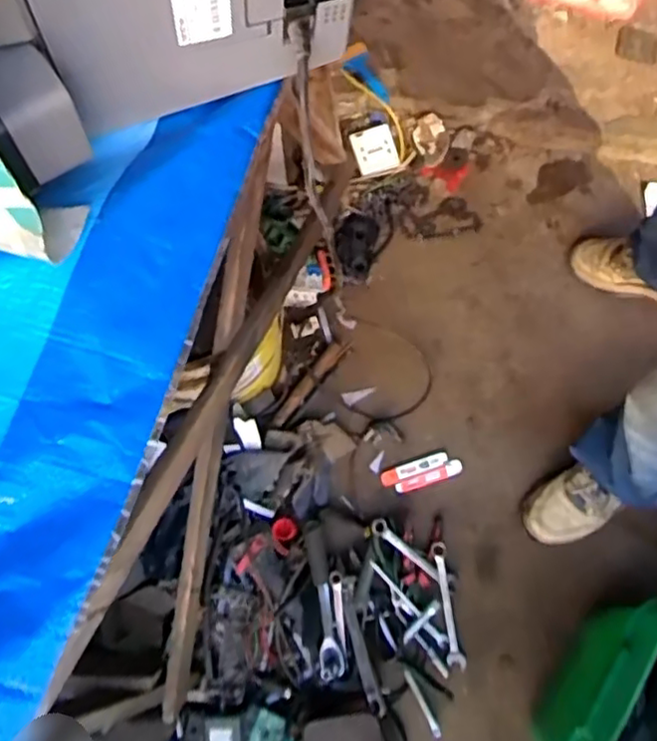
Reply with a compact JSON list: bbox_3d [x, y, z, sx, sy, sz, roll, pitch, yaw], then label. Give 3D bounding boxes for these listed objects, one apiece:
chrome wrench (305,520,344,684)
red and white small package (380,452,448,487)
[{"bbox_3d":[-0.009,0.364,1.081,0.035,0.036,0.246,-9,59,-1],"label":"chrome wrench"},{"bbox_3d":[0.149,0.170,1.165,0.120,0.015,0.027,-18,72,-4],"label":"red and white small package"}]

